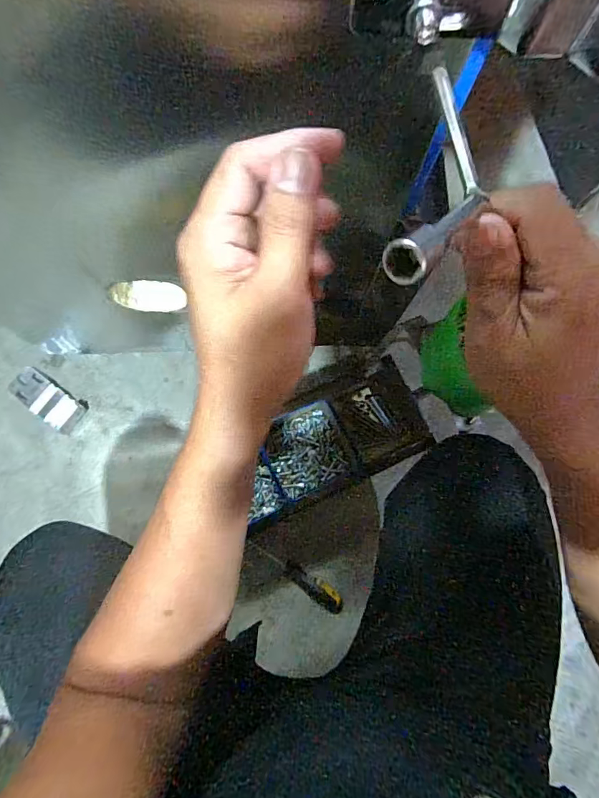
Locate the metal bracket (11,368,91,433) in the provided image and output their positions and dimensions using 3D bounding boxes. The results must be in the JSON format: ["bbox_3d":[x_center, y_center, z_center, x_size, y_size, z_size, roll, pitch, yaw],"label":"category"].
[{"bbox_3d":[-0.441,0.002,0.804,0.138,0.014,0.066,32,80,4],"label":"metal bracket"}]

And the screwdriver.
[{"bbox_3d":[0.000,0.286,0.751,0.177,0.024,0.033,39,81,5],"label":"screwdriver"}]

